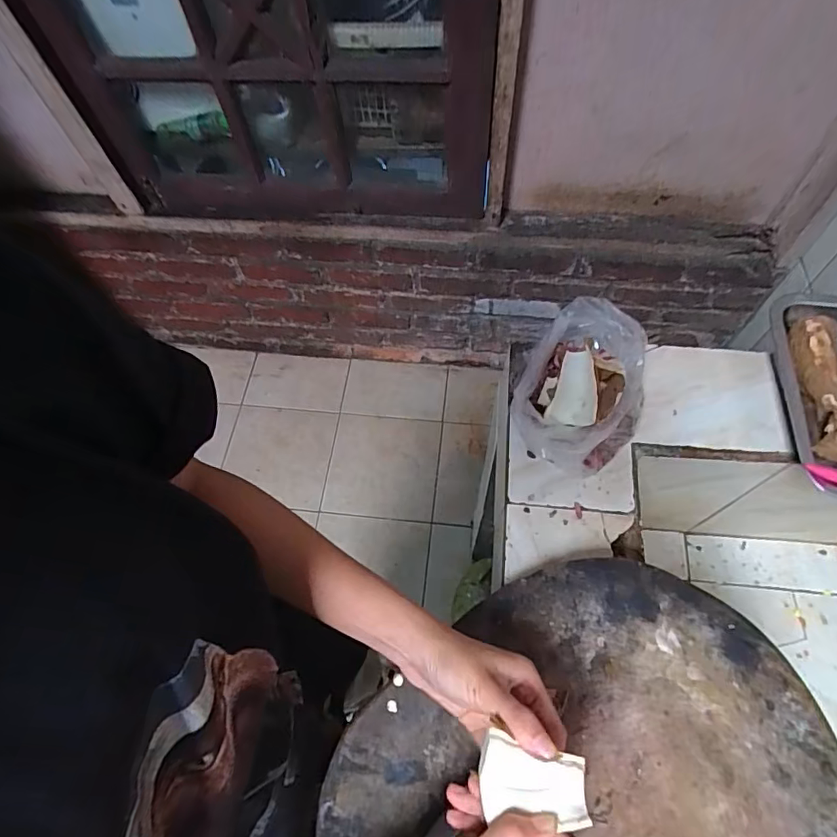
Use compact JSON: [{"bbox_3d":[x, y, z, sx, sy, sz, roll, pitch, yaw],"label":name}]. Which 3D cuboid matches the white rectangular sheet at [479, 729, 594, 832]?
[{"bbox_3d":[0.062,0.196,0.278,0.054,0.009,0.038,3,63,5],"label":"white rectangular sheet"}]

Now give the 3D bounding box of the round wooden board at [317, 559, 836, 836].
[{"bbox_3d":[0.140,0.286,0.355,0.352,0.017,0.331,-1,63,3],"label":"round wooden board"}]

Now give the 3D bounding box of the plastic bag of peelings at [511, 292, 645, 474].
[{"bbox_3d":[0.168,-0.030,0.533,0.120,0.082,0.167,18,65,12],"label":"plastic bag of peelings"}]

